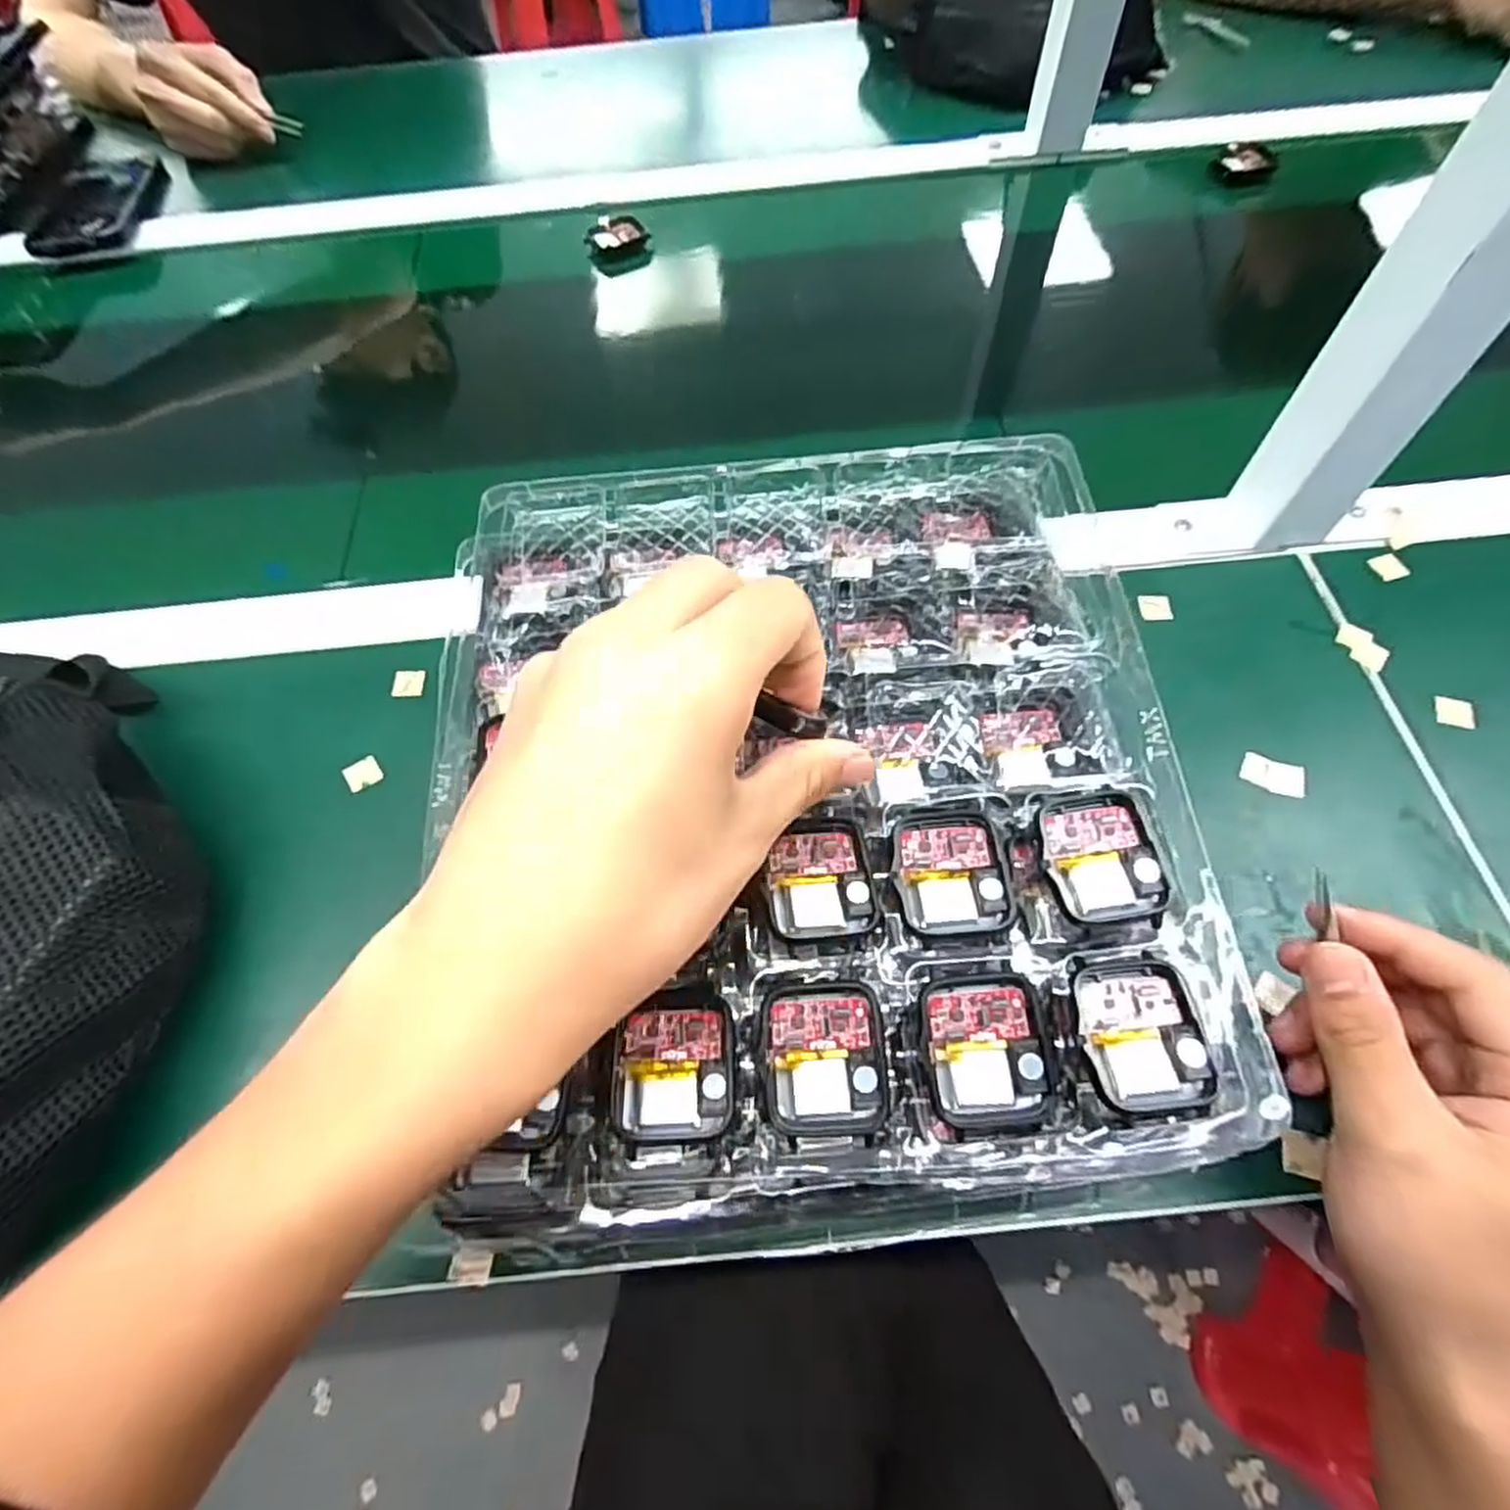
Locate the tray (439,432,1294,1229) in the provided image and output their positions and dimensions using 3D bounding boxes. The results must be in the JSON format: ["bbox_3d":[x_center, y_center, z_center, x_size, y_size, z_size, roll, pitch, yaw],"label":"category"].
[{"bbox_3d":[0.015,0.001,0.285,0.269,0.027,0.293,-5,61,0],"label":"tray"}]

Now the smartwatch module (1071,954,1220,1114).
[{"bbox_3d":[0.119,0.085,0.232,0.038,0.006,0.044,-6,61,-1],"label":"smartwatch module"}]

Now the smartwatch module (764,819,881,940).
[{"bbox_3d":[0.022,0.041,0.255,0.036,0.005,0.040,-10,61,-3],"label":"smartwatch module"}]

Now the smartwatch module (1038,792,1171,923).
[{"bbox_3d":[0.115,0.034,0.252,0.035,0.009,0.042,-5,61,0],"label":"smartwatch module"}]

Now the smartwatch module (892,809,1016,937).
[{"bbox_3d":[0.067,0.039,0.257,0.038,0.006,0.042,0,61,3],"label":"smartwatch module"}]

